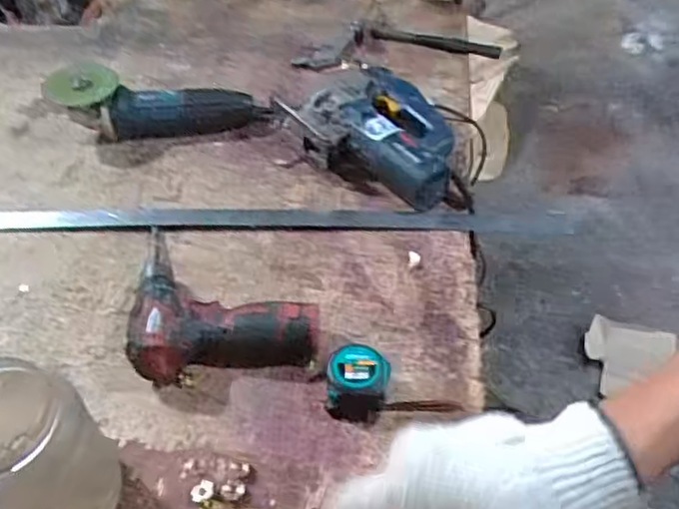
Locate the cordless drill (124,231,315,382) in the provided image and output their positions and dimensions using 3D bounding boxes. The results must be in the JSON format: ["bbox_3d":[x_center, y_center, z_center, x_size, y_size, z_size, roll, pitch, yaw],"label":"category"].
[{"bbox_3d":[-0.127,0.032,0.768,0.190,0.054,0.218,-6,47,-3],"label":"cordless drill"}]

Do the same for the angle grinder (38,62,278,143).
[{"bbox_3d":[-0.249,-0.207,0.967,0.289,0.096,0.078,5,47,8],"label":"angle grinder"}]

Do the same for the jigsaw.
[{"bbox_3d":[0.062,-0.170,0.936,0.232,0.079,0.175,22,51,22],"label":"jigsaw"}]

